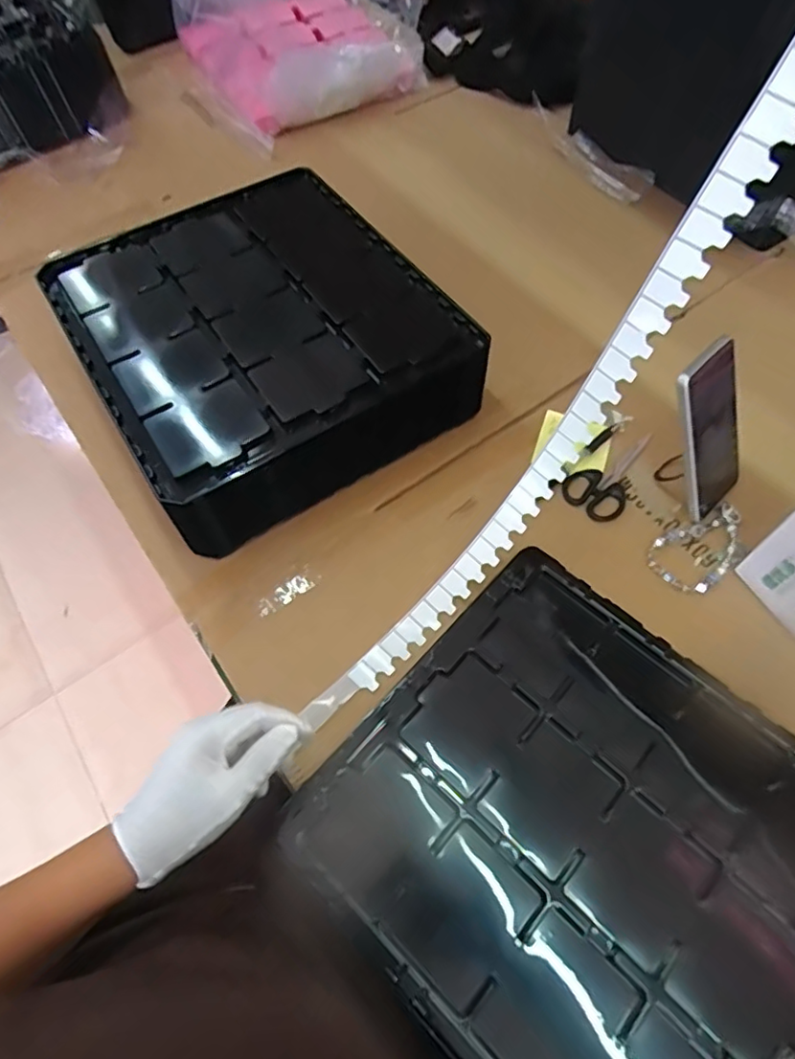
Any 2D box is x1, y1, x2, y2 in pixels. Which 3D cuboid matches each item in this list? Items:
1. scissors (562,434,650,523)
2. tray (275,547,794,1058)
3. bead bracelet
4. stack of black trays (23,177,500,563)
[{"bbox_3d":[0.228,-0.060,0.630,0.063,0.006,0.122,38,68,18],"label":"scissors"},{"bbox_3d":[0.147,0.231,0.451,0.367,0.017,0.332,40,69,19],"label":"tray"},{"bbox_3d":[0.298,0.018,0.580,0.113,0.009,0.064,-30,66,-15],"label":"bead bracelet"},{"bbox_3d":[-0.144,-0.216,0.661,0.356,0.099,0.387,-31,66,-15],"label":"stack of black trays"}]

